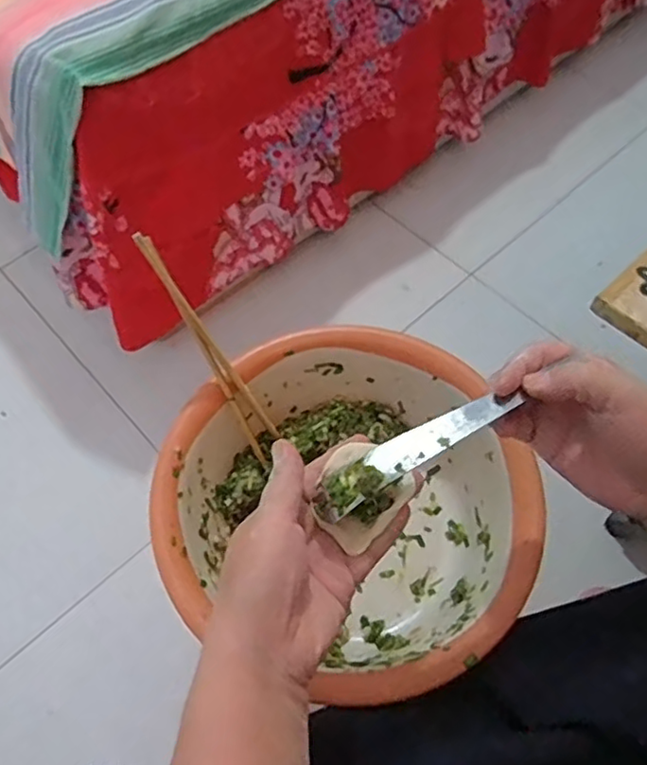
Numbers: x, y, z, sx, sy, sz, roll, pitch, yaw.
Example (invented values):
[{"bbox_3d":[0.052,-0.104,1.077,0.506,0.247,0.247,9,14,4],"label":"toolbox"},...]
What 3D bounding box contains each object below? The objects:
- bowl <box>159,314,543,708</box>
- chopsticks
[{"bbox_3d":[0.016,0.109,0.521,0.274,0.113,0.283,-1,61,1],"label":"bowl"},{"bbox_3d":[-0.088,-0.023,0.502,0.029,0.217,0.020,-40,36,-19],"label":"chopsticks"}]

